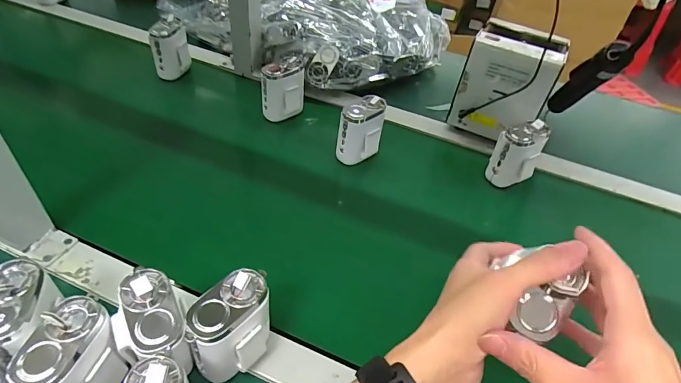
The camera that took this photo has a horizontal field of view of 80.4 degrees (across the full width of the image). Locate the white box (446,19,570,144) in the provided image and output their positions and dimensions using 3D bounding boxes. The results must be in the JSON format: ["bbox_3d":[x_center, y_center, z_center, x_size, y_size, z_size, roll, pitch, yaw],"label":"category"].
[{"bbox_3d":[0.257,-0.172,0.626,0.120,0.134,0.122,23,46,16],"label":"white box"}]

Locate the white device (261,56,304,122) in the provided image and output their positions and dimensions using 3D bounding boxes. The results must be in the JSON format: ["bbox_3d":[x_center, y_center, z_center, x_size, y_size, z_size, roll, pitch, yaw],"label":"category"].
[{"bbox_3d":[-0.085,-0.155,0.618,0.030,0.084,0.066,35,50,26],"label":"white device"}]

